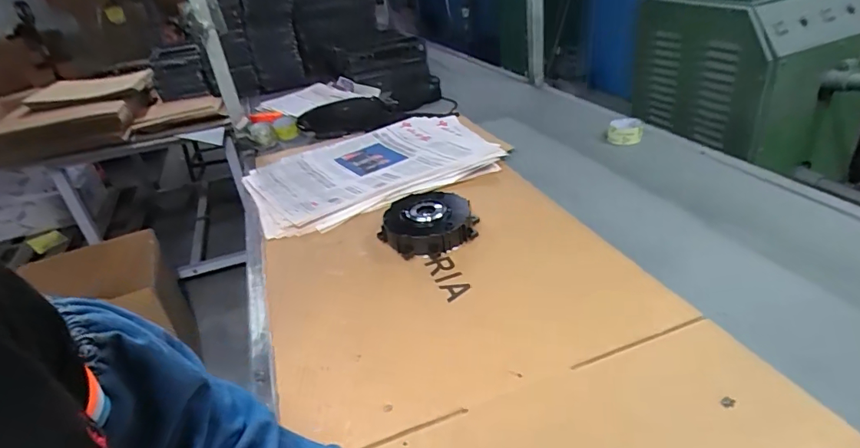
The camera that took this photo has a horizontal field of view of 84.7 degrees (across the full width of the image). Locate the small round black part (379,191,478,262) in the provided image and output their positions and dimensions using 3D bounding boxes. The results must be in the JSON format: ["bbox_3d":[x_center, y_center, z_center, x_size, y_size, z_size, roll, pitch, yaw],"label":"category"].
[{"bbox_3d":[-0.006,0.001,0.920,0.162,0.061,0.161,-6,31,3],"label":"small round black part"}]

